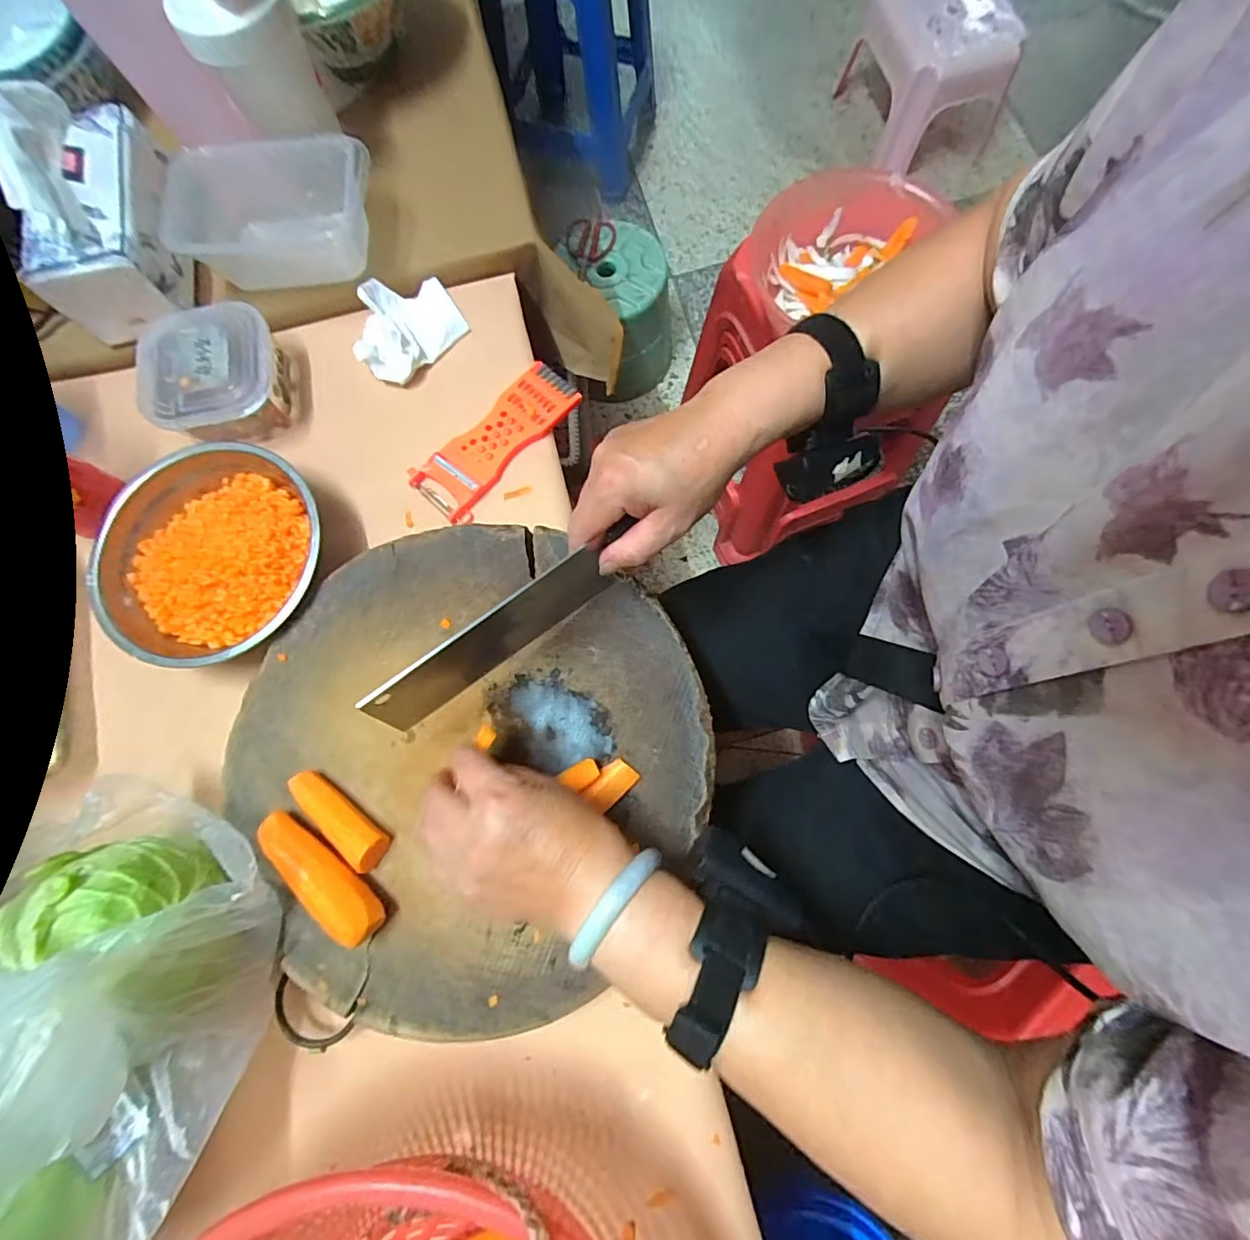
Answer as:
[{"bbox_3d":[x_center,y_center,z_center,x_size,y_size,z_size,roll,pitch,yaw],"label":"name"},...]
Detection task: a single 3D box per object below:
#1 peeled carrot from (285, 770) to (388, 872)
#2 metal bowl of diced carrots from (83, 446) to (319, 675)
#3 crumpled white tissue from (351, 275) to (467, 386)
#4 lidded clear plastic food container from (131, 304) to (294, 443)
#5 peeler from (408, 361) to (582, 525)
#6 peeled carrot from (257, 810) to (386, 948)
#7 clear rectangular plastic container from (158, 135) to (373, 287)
[{"bbox_3d":[-0.202,0.140,0.374,0.083,0.020,0.025,35,81,8],"label":"peeled carrot"},{"bbox_3d":[-0.335,-0.053,0.439,0.174,0.062,0.183,-15,78,-2],"label":"metal bowl of diced carrots"},{"bbox_3d":[-0.206,-0.279,0.493,0.101,0.033,0.083,-34,78,-5],"label":"crumpled white tissue"},{"bbox_3d":[-0.370,-0.219,0.479,0.116,0.051,0.111,-15,78,-2],"label":"lidded clear plastic food container"},{"bbox_3d":[-0.116,-0.165,0.480,0.059,0.011,0.165,41,82,9],"label":"peeler"},{"bbox_3d":[-0.208,0.173,0.364,0.108,0.031,0.031,38,81,8],"label":"peeled carrot"},{"bbox_3d":[-0.313,-0.363,0.491,0.166,0.088,0.091,-7,77,2],"label":"clear rectangular plastic container"}]

